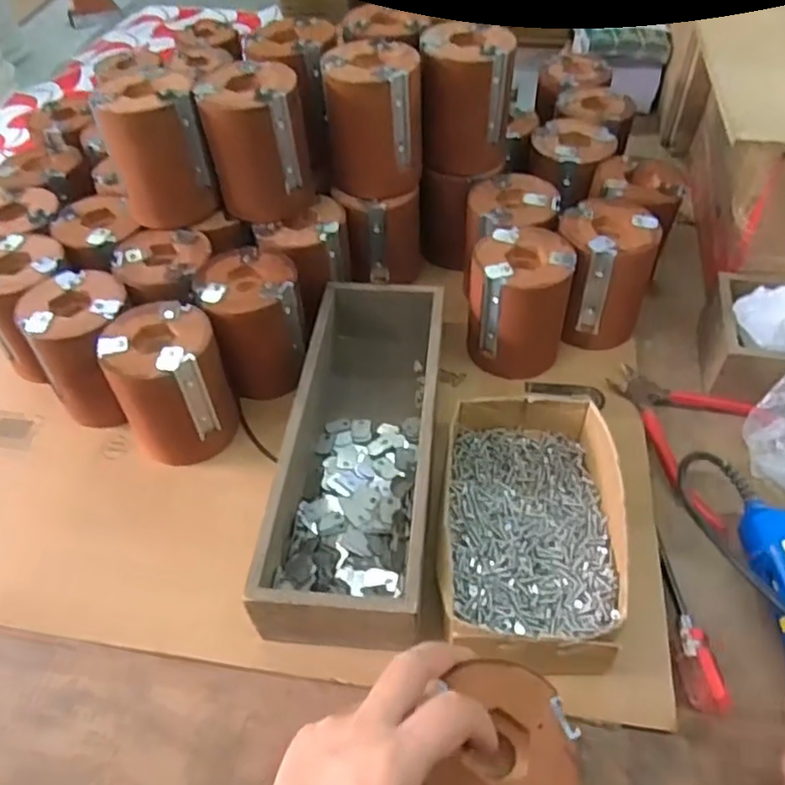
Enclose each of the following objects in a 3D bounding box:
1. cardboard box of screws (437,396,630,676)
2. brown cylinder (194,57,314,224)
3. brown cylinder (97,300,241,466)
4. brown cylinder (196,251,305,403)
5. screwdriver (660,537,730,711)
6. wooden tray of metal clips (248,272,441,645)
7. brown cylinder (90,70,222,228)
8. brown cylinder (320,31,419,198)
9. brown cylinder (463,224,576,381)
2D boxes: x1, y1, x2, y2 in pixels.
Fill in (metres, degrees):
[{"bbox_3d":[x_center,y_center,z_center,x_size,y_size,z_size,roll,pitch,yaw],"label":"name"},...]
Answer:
[{"bbox_3d":[0.091,0.091,0.438,0.112,0.059,0.184,5,51,7],"label":"cardboard box of screws"},{"bbox_3d":[-0.109,-0.201,0.537,0.076,0.102,0.071,-13,50,-8],"label":"brown cylinder"},{"bbox_3d":[-0.164,-0.009,0.497,0.076,0.096,0.080,-21,53,-14],"label":"brown cylinder"},{"bbox_3d":[-0.109,-0.056,0.536,0.075,0.087,0.086,-15,52,-9],"label":"brown cylinder"},{"bbox_3d":[0.186,0.144,0.415,0.025,0.018,0.105,-3,51,0],"label":"screwdriver"},{"bbox_3d":[-0.020,0.034,0.482,0.100,0.066,0.290,3,51,6],"label":"wooden tray of metal clips"},{"bbox_3d":[-0.190,-0.199,0.540,0.074,0.102,0.073,-13,50,-8],"label":"brown cylinder"},{"bbox_3d":[-0.015,-0.230,0.560,0.076,0.104,0.079,2,50,4],"label":"brown cylinder"},{"bbox_3d":[0.103,-0.072,0.542,0.077,0.097,0.087,10,52,11],"label":"brown cylinder"}]

